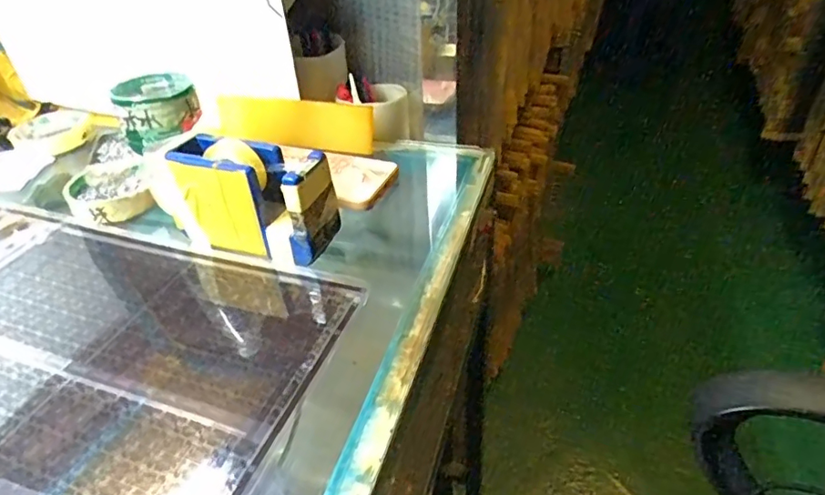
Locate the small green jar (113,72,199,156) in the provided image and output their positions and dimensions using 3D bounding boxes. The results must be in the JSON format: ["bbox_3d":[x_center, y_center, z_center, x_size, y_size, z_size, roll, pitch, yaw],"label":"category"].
[{"bbox_3d":[-0.213,-0.118,0.440,0.062,0.041,0.072,-20,40,-19],"label":"small green jar"}]

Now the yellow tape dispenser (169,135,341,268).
[{"bbox_3d":[-0.125,-0.039,0.407,0.131,0.080,0.047,11,40,18],"label":"yellow tape dispenser"}]

